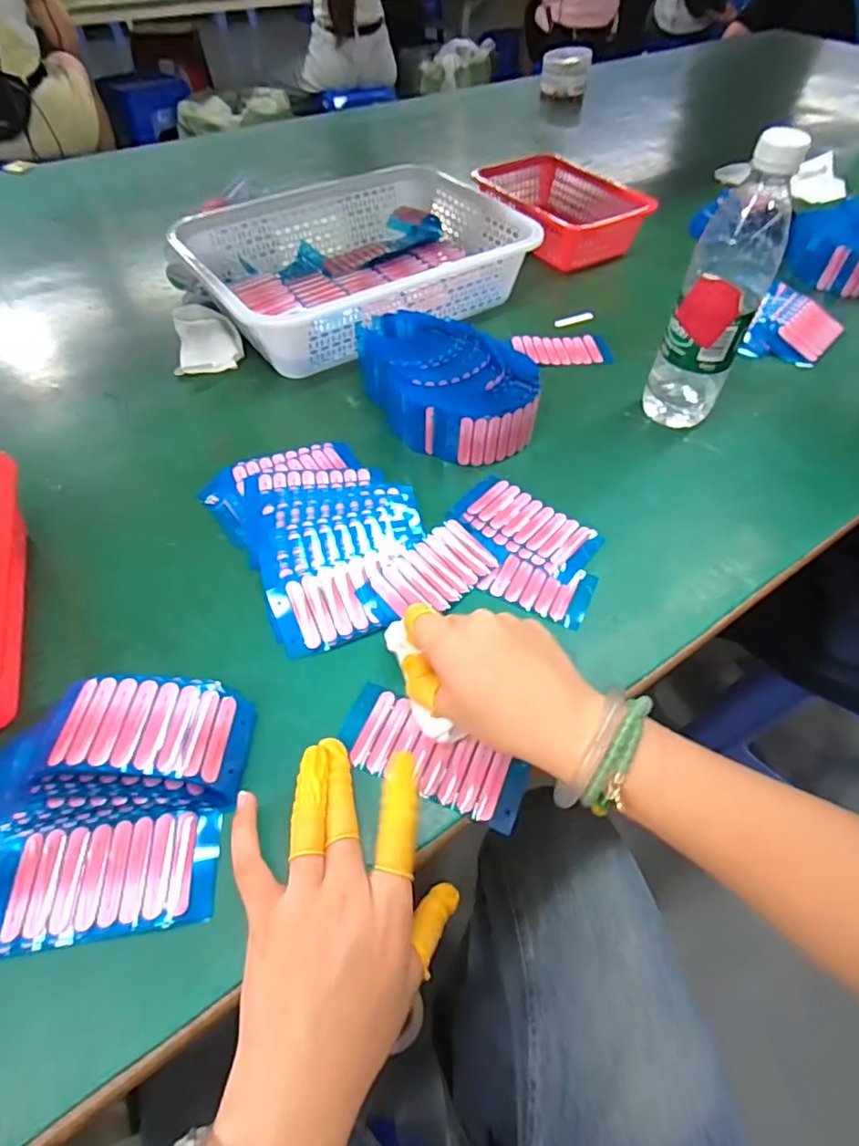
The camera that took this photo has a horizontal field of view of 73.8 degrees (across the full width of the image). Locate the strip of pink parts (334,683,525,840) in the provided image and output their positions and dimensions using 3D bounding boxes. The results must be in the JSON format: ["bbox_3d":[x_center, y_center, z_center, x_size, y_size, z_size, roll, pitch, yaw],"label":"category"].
[{"bbox_3d":[0.000,0.114,0.352,0.117,0.008,0.049,25,54,18],"label":"strip of pink parts"}]

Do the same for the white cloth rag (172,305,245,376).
[{"bbox_3d":[-0.239,-0.252,0.619,0.068,0.031,0.094,-8,53,-8],"label":"white cloth rag"}]

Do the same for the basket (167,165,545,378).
[{"bbox_3d":[-0.081,-0.362,0.669,0.362,0.087,0.261,-25,57,-19],"label":"basket"}]

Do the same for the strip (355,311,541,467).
[{"bbox_3d":[0.016,-0.183,0.548,0.124,0.057,0.190,-21,56,-17],"label":"strip"}]

